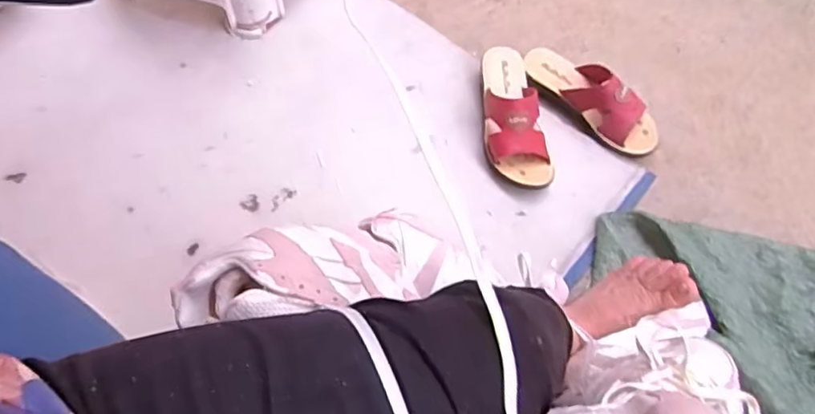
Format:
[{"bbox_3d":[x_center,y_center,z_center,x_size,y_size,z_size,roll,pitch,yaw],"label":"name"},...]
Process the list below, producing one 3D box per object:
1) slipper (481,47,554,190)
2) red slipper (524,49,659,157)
[{"bbox_3d":[0.148,-0.137,0.872,0.084,0.079,0.226,-6,65,-6],"label":"slipper"},{"bbox_3d":[0.274,-0.165,0.899,0.221,0.070,0.080,42,69,16],"label":"red slipper"}]

